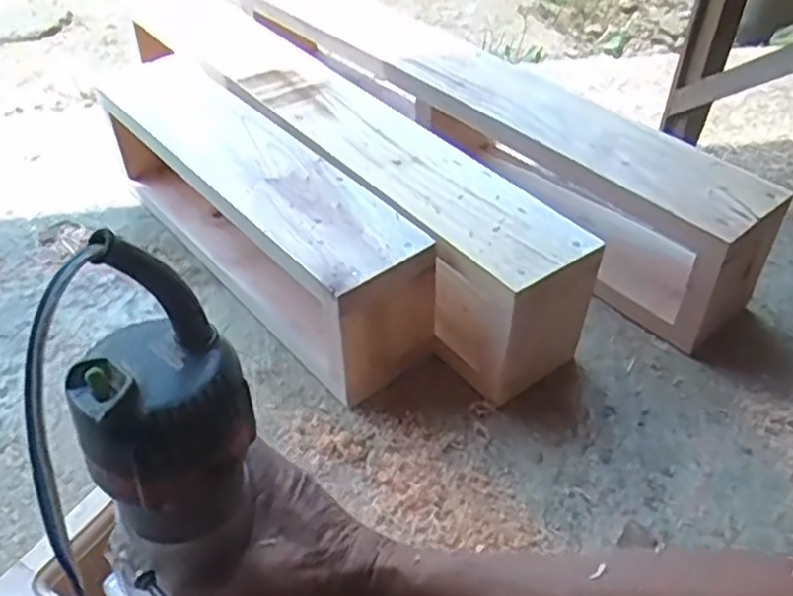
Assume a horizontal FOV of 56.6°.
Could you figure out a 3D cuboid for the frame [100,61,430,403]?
[{"bbox_3d":[-0.157,-0.094,0.803,0.118,0.180,0.470,-28,48,-29],"label":"frame"}]

